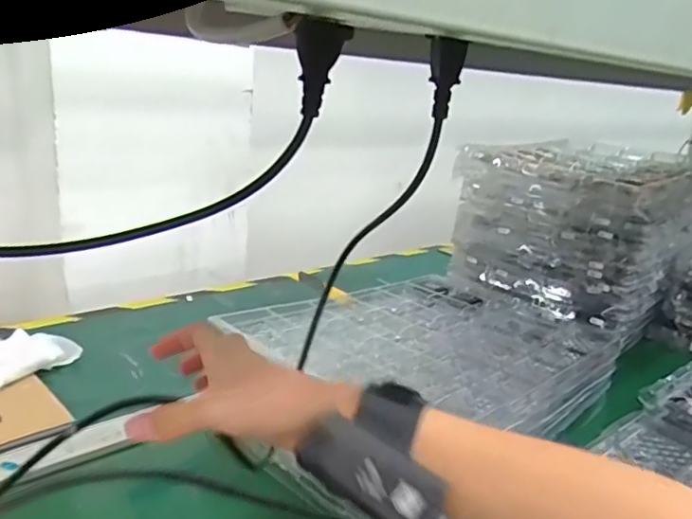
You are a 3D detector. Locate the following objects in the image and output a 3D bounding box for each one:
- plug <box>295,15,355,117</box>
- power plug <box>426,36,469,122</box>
[{"bbox_3d":[-0.013,-0.106,0.336,0.029,0.050,0.018,4,17,-4],"label":"plug"},{"bbox_3d":[0.064,-0.116,0.384,0.022,0.048,0.016,8,17,8],"label":"power plug"}]

